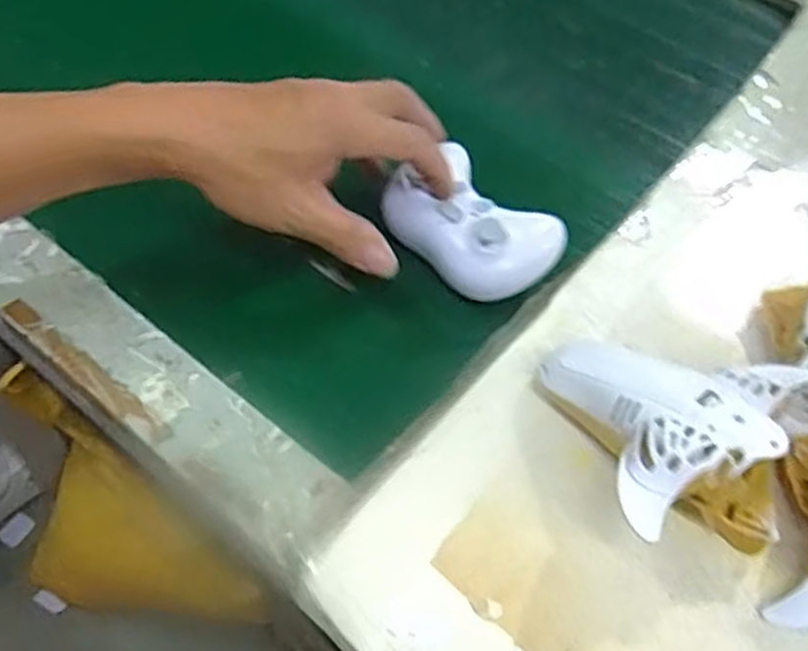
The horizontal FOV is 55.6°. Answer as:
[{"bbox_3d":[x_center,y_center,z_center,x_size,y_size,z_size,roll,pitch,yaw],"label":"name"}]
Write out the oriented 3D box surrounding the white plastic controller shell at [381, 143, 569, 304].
[{"bbox_3d":[0.042,-0.063,0.463,0.104,0.037,0.069,39,60,21],"label":"white plastic controller shell"}]

